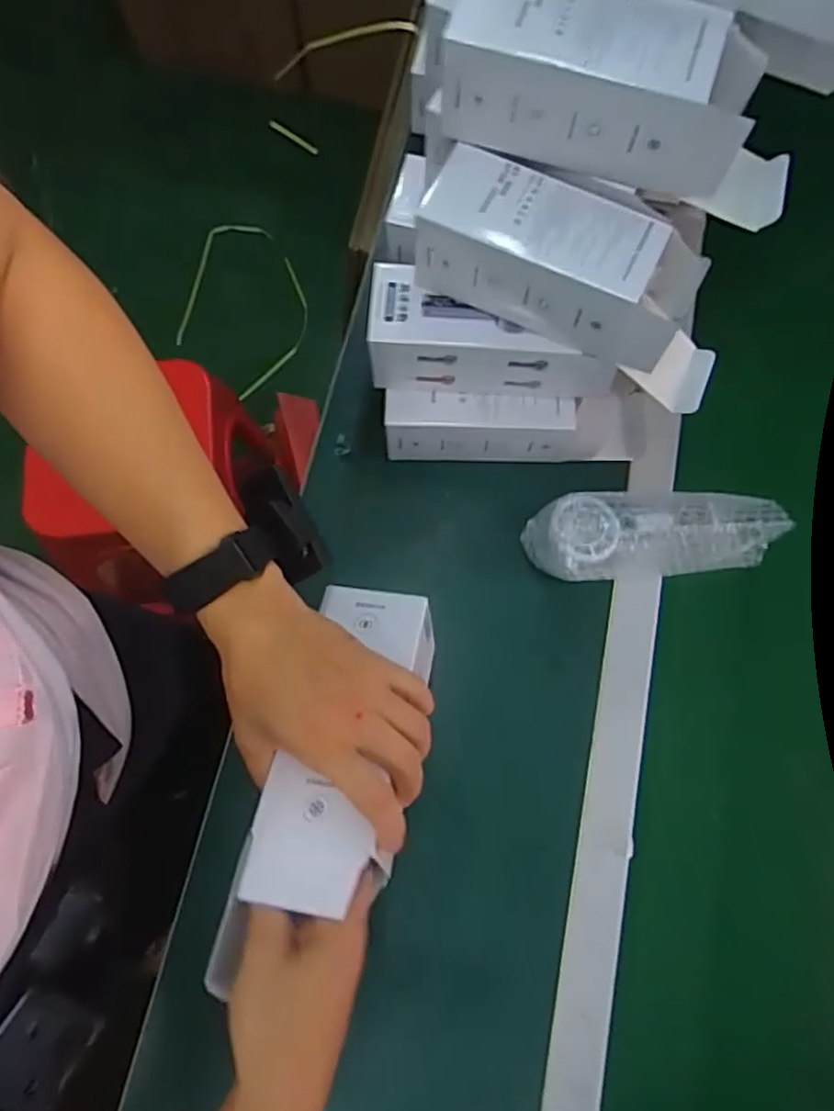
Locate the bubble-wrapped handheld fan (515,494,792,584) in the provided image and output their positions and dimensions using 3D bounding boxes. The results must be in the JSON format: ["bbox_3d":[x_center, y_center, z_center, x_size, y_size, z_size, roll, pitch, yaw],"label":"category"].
[{"bbox_3d":[0.200,-0.019,0.562,0.201,0.071,0.069,-3,74,-3],"label":"bubble-wrapped handheld fan"}]

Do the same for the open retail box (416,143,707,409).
[{"bbox_3d":[0.117,-0.202,0.480,0.240,0.089,0.075,25,75,5],"label":"open retail box"}]

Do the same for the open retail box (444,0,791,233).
[{"bbox_3d":[0.139,-0.303,0.431,0.240,0.073,0.089,15,74,2],"label":"open retail box"}]

